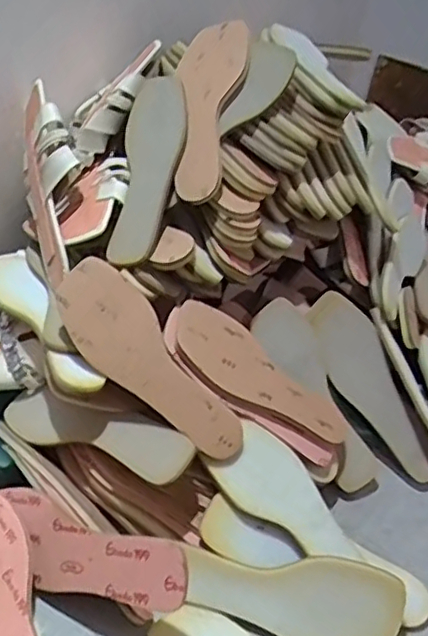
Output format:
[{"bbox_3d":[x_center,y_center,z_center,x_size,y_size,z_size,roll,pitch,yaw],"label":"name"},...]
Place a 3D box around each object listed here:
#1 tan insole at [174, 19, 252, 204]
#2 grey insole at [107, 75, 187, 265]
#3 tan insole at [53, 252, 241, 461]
[{"bbox_3d":[-0.017,-0.235,0.714,0.084,0.022,0.219,10,78,23],"label":"tan insole"},{"bbox_3d":[-0.073,-0.165,0.707,0.070,0.038,0.231,8,75,1],"label":"grey insole"},{"bbox_3d":[-0.067,0.048,0.646,0.081,0.009,0.243,-40,90,-14],"label":"tan insole"}]

